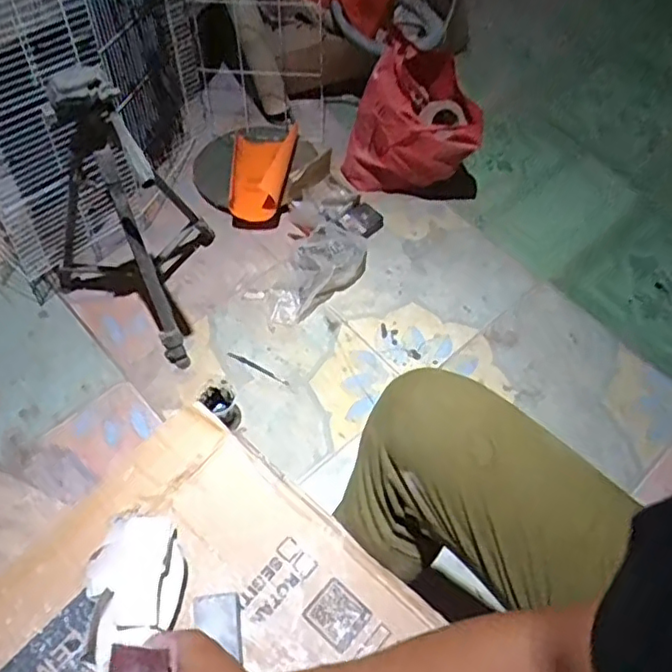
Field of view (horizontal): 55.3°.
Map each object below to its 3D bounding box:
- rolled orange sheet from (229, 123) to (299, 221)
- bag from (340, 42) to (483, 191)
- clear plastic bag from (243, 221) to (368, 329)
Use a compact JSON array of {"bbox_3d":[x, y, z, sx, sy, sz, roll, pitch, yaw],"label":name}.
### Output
[{"bbox_3d":[-0.168,-0.383,1.453,0.141,0.069,0.291,4,59,-2],"label":"rolled orange sheet"},{"bbox_3d":[0.167,-0.460,1.402,0.271,0.266,0.167,7,59,0],"label":"bag"},{"bbox_3d":[-0.049,-0.148,1.326,0.270,0.115,0.130,-34,67,-21],"label":"clear plastic bag"}]

